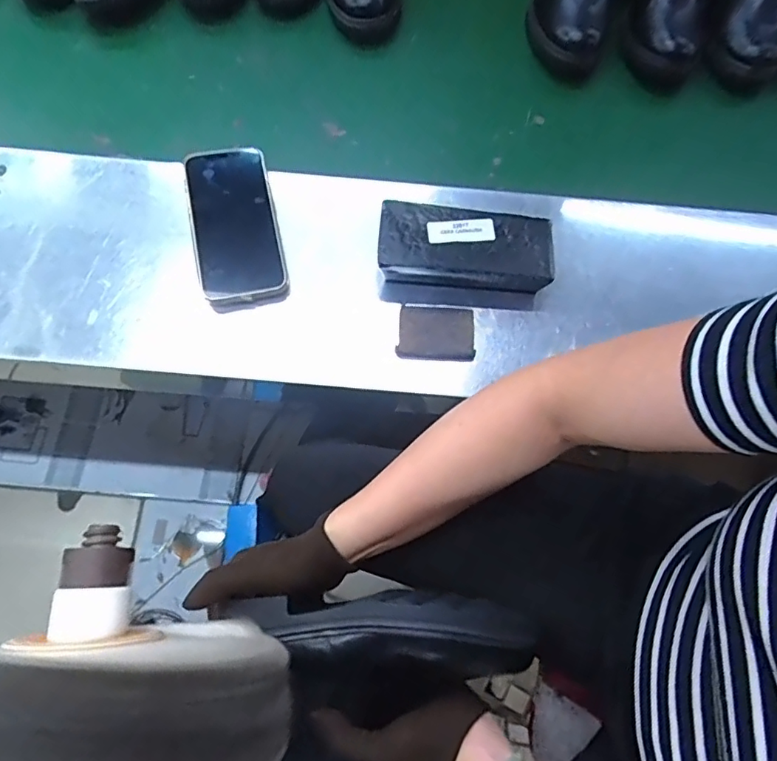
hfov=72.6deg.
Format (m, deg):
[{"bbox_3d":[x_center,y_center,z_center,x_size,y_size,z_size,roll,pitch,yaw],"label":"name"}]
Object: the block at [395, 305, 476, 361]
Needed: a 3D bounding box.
[{"bbox_3d":[0.044,-0.045,0.488,0.068,0.010,0.049,7,70,0],"label":"block"}]

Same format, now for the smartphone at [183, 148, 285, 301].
[{"bbox_3d":[-0.148,-0.154,0.507,0.078,0.012,0.157,-11,78,-8],"label":"smartphone"}]

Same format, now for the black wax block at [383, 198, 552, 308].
[{"bbox_3d":[0.071,-0.117,0.499,0.160,0.043,0.077,5,71,-1],"label":"black wax block"}]

